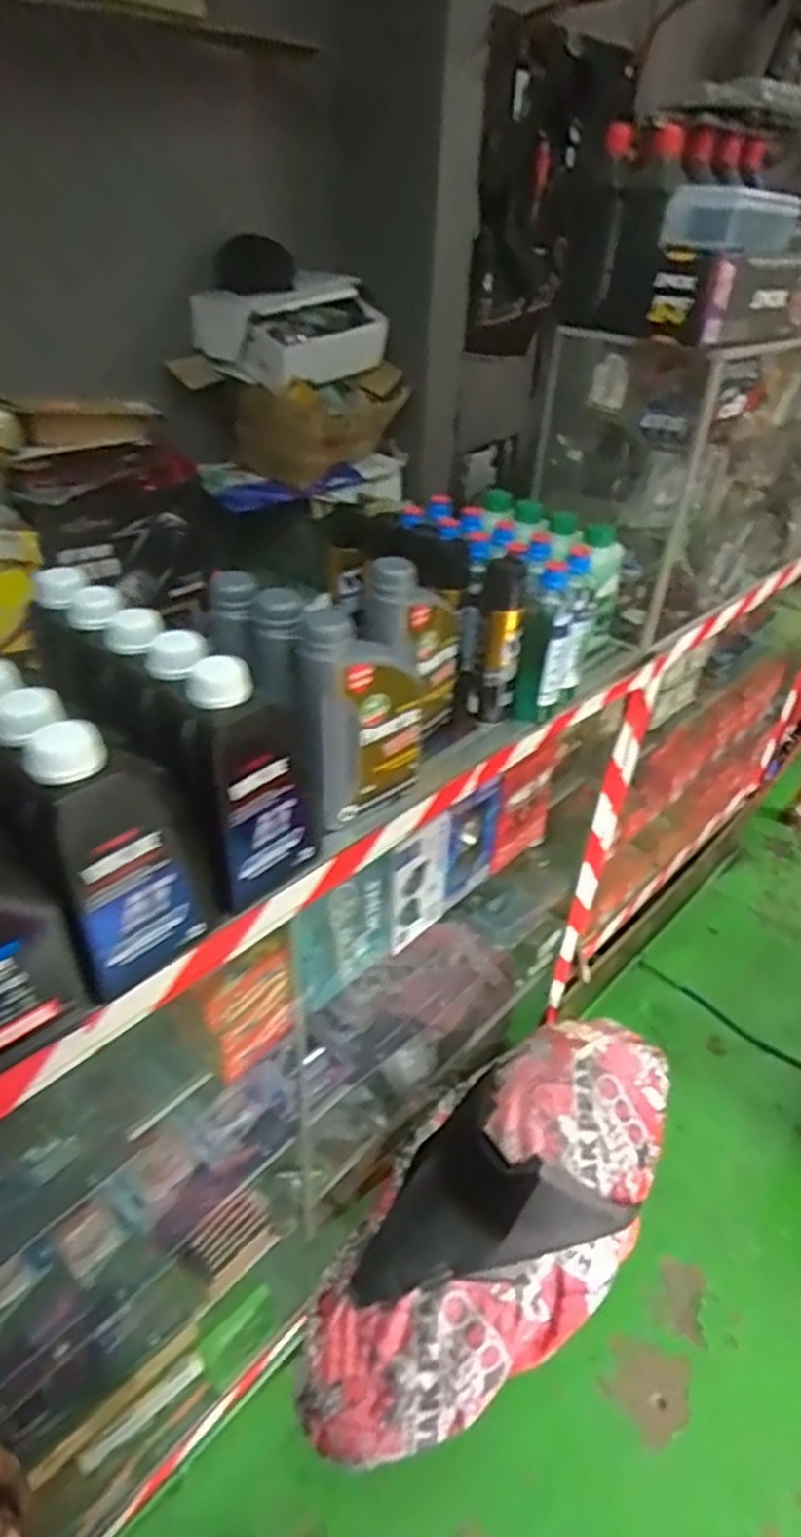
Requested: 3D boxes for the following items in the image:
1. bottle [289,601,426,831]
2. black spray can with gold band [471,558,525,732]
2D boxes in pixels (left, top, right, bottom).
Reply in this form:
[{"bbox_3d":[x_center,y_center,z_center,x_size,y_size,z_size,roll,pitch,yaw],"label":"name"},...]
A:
[{"bbox_3d":[-0.046,-0.051,0.752,0.143,0.207,0.054,-23,44,-31],"label":"bottle"},{"bbox_3d":[0.110,-0.151,0.924,0.061,0.195,0.053,7,37,5],"label":"black spray can with gold band"}]

